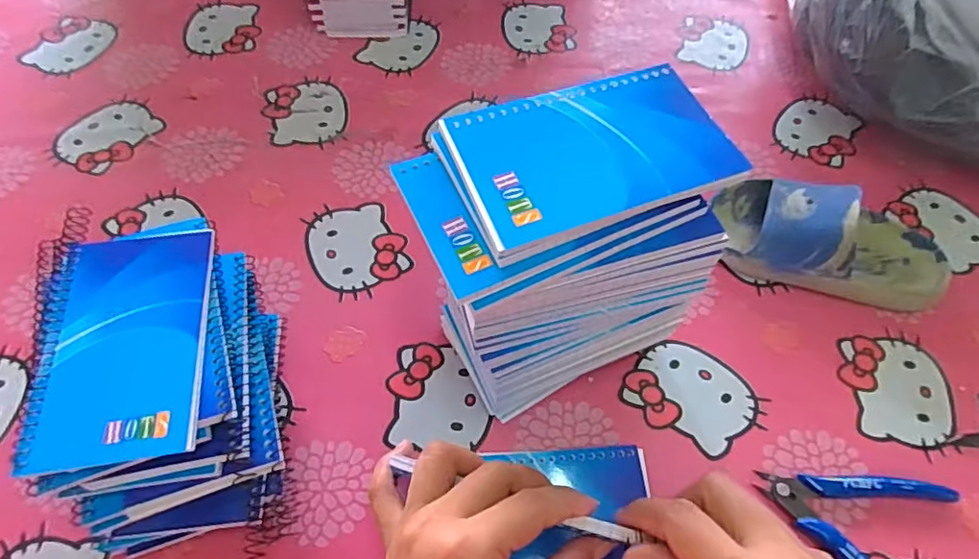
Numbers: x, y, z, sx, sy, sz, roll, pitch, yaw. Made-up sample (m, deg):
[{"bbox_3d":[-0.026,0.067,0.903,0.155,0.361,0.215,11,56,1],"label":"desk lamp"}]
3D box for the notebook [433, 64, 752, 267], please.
[{"bbox_3d":[0.051,-0.062,0.277,0.134,0.009,0.081,-18,62,-12],"label":"notebook"}]

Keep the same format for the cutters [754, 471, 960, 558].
[{"bbox_3d":[0.225,0.149,0.346,0.112,0.012,0.083,22,61,10],"label":"cutters"}]

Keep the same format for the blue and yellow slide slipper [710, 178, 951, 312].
[{"bbox_3d":[0.262,-0.033,0.425,0.167,0.058,0.084,19,61,9],"label":"blue and yellow slide slipper"}]

